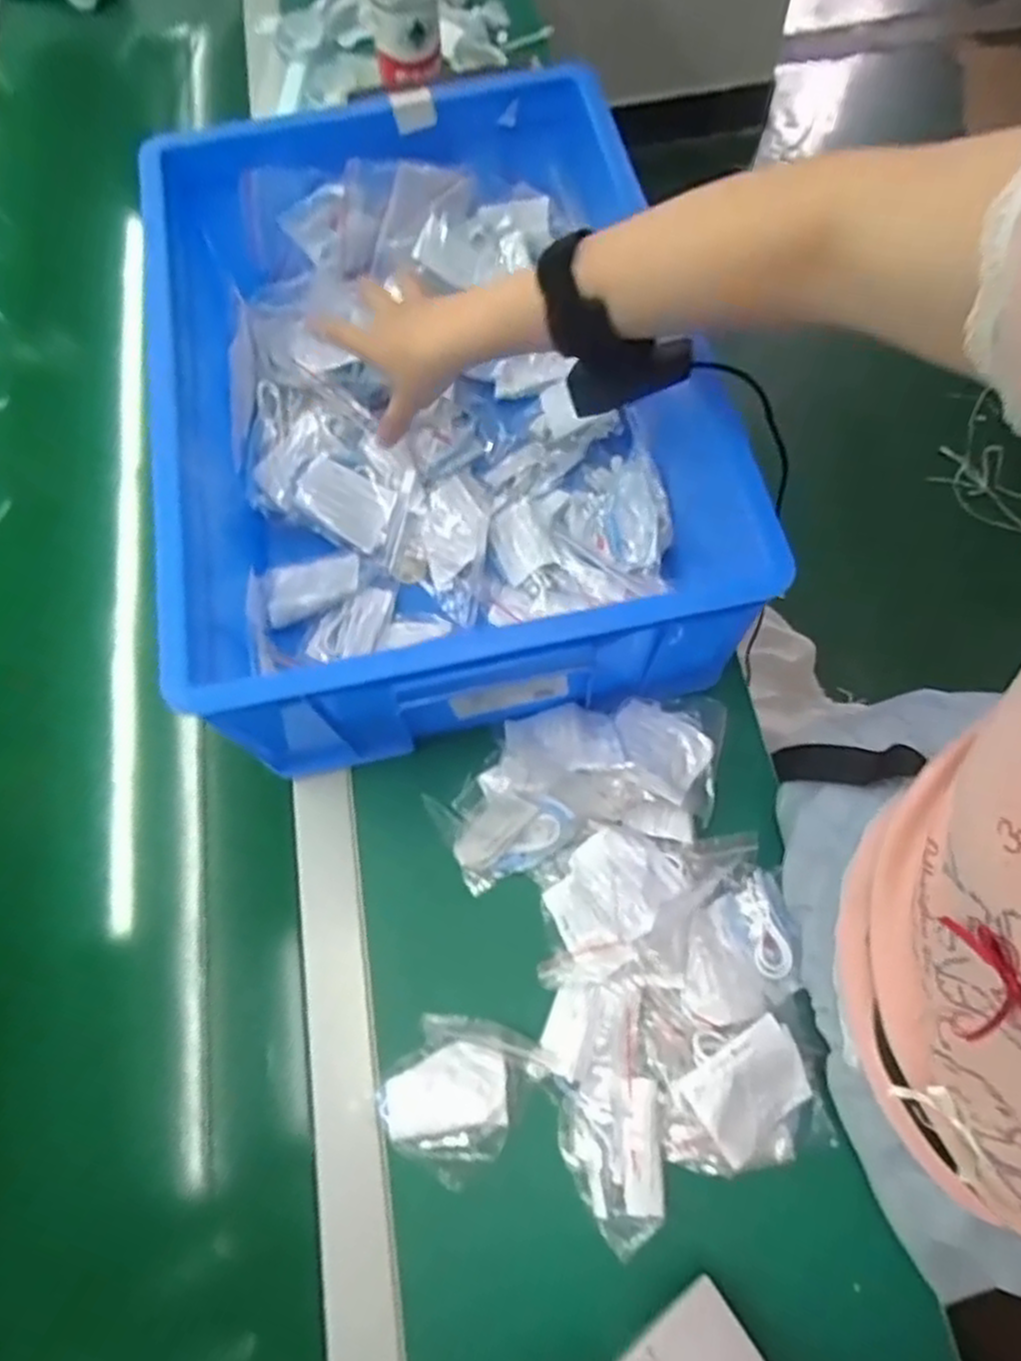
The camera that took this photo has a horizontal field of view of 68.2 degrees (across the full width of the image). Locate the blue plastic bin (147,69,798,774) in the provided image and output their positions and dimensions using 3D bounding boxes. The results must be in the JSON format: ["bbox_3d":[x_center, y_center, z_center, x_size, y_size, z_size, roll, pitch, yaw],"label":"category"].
[{"bbox_3d":[-0.051,-0.195,0.544,0.359,0.147,0.462,-13,65,-1],"label":"blue plastic bin"}]

